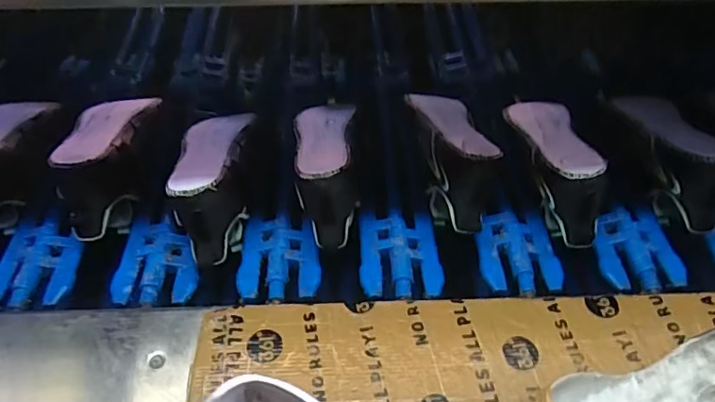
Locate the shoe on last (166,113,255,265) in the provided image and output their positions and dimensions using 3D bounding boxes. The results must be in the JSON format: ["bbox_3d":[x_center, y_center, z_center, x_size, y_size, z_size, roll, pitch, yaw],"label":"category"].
[{"bbox_3d":[-0.173,-0.038,0.650,0.083,0.100,0.230,-7,50,-3],"label":"shoe on last"}]

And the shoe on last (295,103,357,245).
[{"bbox_3d":[-0.038,-0.057,0.664,0.071,0.083,0.228,-5,50,-3],"label":"shoe on last"}]

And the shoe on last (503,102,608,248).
[{"bbox_3d":[0.242,-0.060,0.665,0.073,0.079,0.228,-6,50,-2],"label":"shoe on last"}]

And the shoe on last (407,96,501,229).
[{"bbox_3d":[0.116,-0.058,0.678,0.066,0.118,0.214,-6,47,-6],"label":"shoe on last"}]

